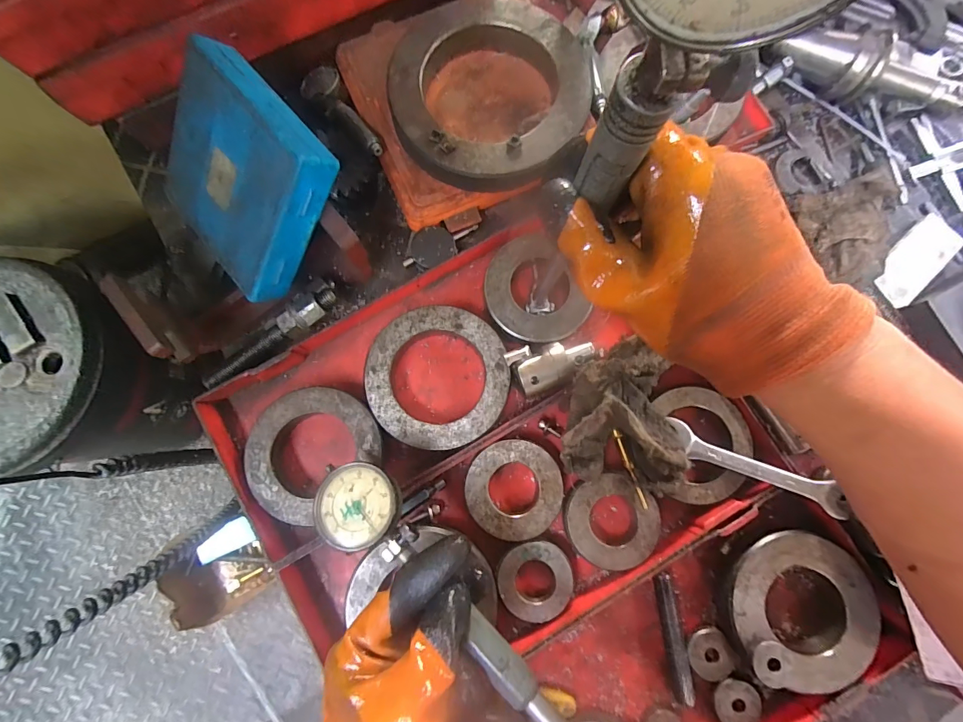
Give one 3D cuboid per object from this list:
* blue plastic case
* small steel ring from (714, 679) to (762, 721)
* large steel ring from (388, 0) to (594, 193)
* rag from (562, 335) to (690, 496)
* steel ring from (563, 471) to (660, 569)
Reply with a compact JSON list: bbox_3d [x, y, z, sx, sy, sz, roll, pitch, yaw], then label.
[{"bbox_3d":[-0.179,-0.134,0.314,0.128,0.031,0.129,46,121,9],"label":"blue plastic case"},{"bbox_3d":[0.199,0.268,0.326,0.033,0.004,0.034,-3,80,0],"label":"small steel ring"},{"bbox_3d":[0.007,-0.227,0.364,0.166,0.028,0.165,0,80,0],"label":"large steel ring"},{"bbox_3d":[0.118,0.042,0.334,0.092,0.031,0.109,8,80,2],"label":"rag"},{"bbox_3d":[0.107,0.130,0.344,0.072,0.011,0.070,0,80,0],"label":"steel ring"}]

